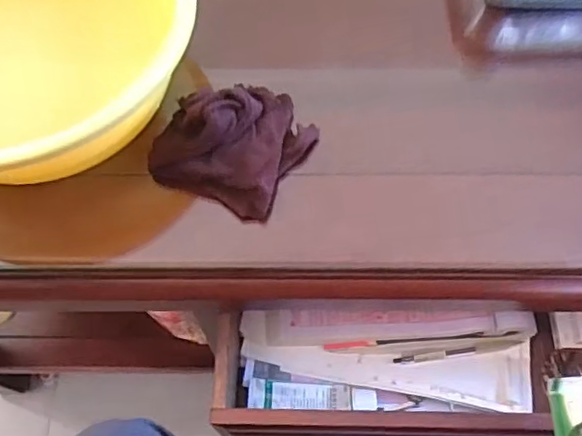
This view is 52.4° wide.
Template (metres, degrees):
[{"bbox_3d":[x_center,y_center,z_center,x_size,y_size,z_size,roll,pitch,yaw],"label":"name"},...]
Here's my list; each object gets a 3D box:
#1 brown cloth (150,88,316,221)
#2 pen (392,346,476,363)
[{"bbox_3d":[-0.048,-0.070,0.483,0.112,0.065,0.105,25,66,13],"label":"brown cloth"},{"bbox_3d":[0.152,0.145,0.625,0.086,0.006,0.009,-10,64,-4],"label":"pen"}]

